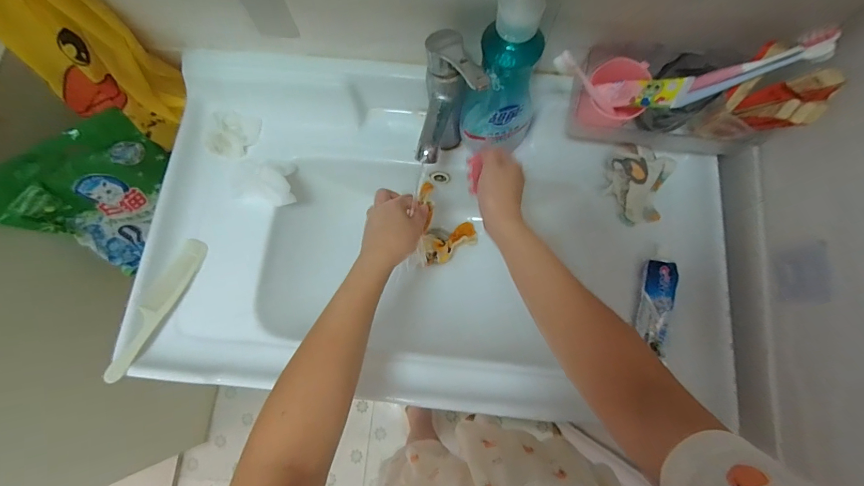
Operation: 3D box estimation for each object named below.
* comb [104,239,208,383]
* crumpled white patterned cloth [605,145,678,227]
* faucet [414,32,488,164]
[{"bbox_3d":[-0.377,0.084,0.526,0.038,0.004,0.201,38,57,-27],"label":"comb"},{"bbox_3d":[0.304,-0.091,0.556,0.077,0.063,0.093,-25,77,-4],"label":"crumpled white patterned cloth"},{"bbox_3d":[0.008,-0.163,0.513,0.061,0.184,0.139,15,78,5],"label":"faucet"}]

